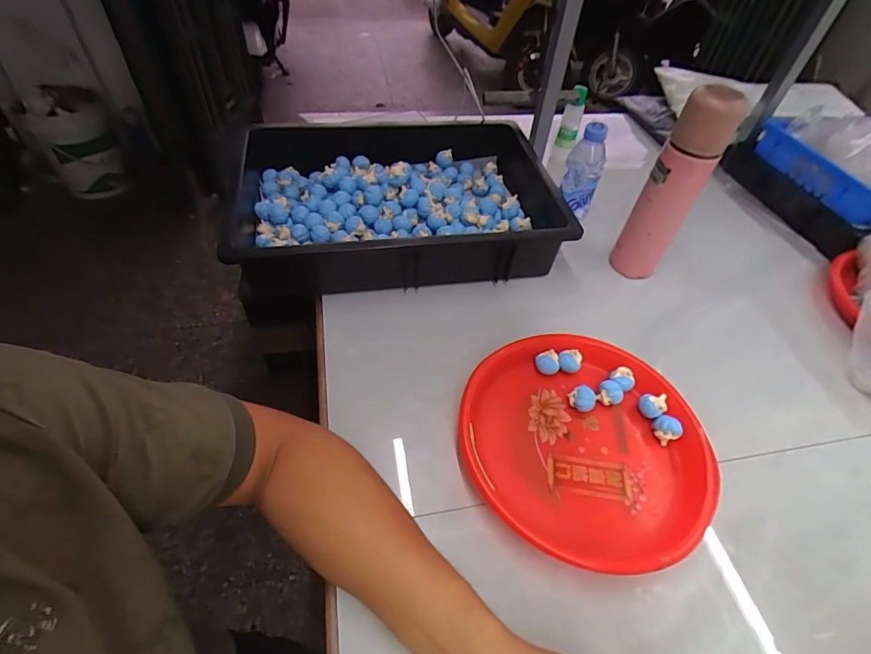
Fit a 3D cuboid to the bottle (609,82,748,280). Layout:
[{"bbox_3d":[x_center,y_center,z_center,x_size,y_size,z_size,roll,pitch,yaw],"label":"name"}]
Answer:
[{"bbox_3d":[0.304,-0.170,0.580,0.066,0.258,0.055,27,53,18],"label":"bottle"}]

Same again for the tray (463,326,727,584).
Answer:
[{"bbox_3d":[0.156,0.119,0.471,0.250,0.037,0.247,2,49,-2],"label":"tray"}]

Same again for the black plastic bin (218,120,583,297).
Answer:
[{"bbox_3d":[-0.061,-0.193,0.679,0.465,0.103,0.341,-5,50,-8],"label":"black plastic bin"}]

